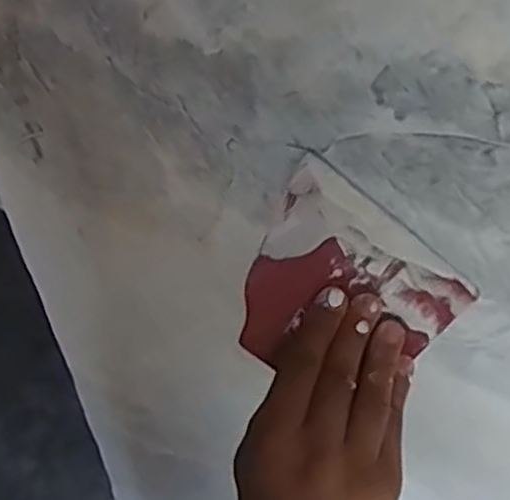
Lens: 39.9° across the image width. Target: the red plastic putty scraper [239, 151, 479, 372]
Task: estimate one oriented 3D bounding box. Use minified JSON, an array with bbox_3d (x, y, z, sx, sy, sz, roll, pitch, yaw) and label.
[{"bbox_3d":[0.049,0.026,0.385,0.120,0.007,0.103,38,87,-12],"label":"red plastic putty scraper"}]

